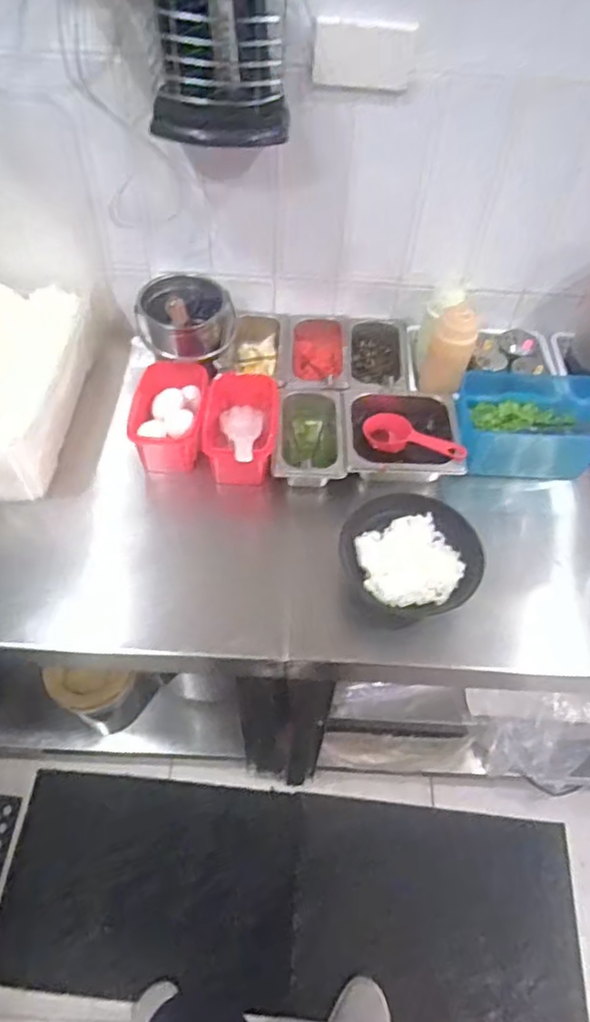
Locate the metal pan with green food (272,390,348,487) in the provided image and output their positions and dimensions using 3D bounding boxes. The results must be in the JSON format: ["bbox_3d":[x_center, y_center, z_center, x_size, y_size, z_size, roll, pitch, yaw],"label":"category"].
[{"bbox_3d":[0.019,-0.103,0.975,0.101,0.078,0.167,2,55,-3],"label":"metal pan with green food"}]

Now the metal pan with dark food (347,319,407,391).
[{"bbox_3d":[0.130,-0.238,1.070,0.098,0.079,0.175,6,55,1],"label":"metal pan with dark food"}]

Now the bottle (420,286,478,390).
[{"bbox_3d":[0.235,-0.258,0.978,0.062,0.159,0.062,1,33,-3],"label":"bottle"}]

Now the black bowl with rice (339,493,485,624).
[{"bbox_3d":[0.152,0.058,0.845,0.168,0.052,0.155,2,55,-3],"label":"black bowl with rice"}]

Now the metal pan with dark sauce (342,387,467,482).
[{"bbox_3d":[0.156,-0.111,0.978,0.173,0.080,0.164,0,55,-4],"label":"metal pan with dark sauce"}]

